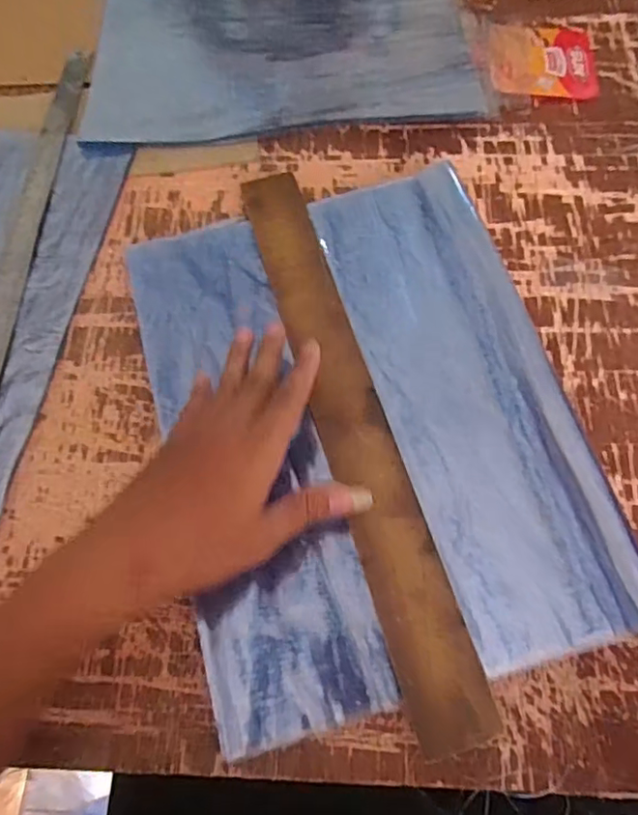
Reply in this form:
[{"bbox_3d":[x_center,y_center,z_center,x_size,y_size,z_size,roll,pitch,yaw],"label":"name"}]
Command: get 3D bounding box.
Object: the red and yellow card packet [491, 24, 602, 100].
[{"bbox_3d":[0.215,-0.336,0.551,0.101,0.013,0.107,5,65,4],"label":"red and yellow card packet"}]

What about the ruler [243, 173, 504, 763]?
[{"bbox_3d":[0.020,-0.002,0.401,0.048,0.007,0.427,-15,66,-6],"label":"ruler"}]

